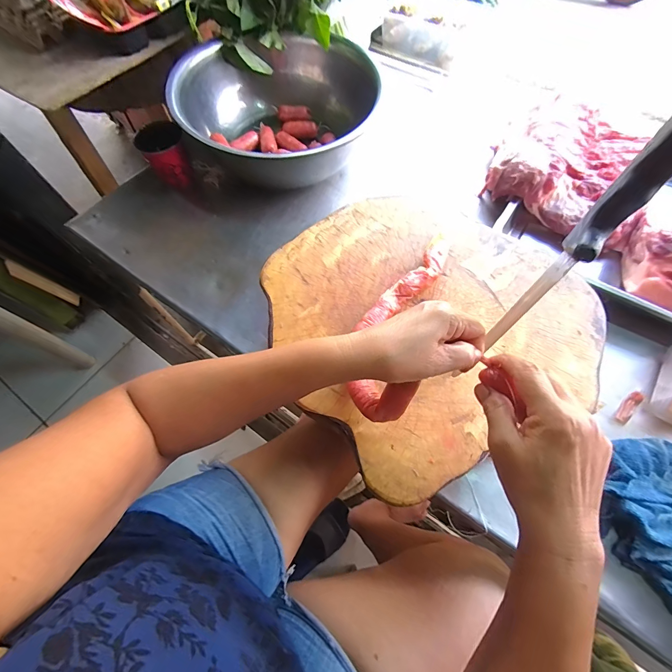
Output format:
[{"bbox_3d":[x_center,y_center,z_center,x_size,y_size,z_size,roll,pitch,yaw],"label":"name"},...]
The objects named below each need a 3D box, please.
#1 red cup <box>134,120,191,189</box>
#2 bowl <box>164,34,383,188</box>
[{"bbox_3d":[-0.303,-0.326,0.607,0.074,0.079,0.068,-1,67,1],"label":"red cup"},{"bbox_3d":[-0.125,-0.415,0.633,0.311,0.129,0.297,-22,68,-8],"label":"bowl"}]

